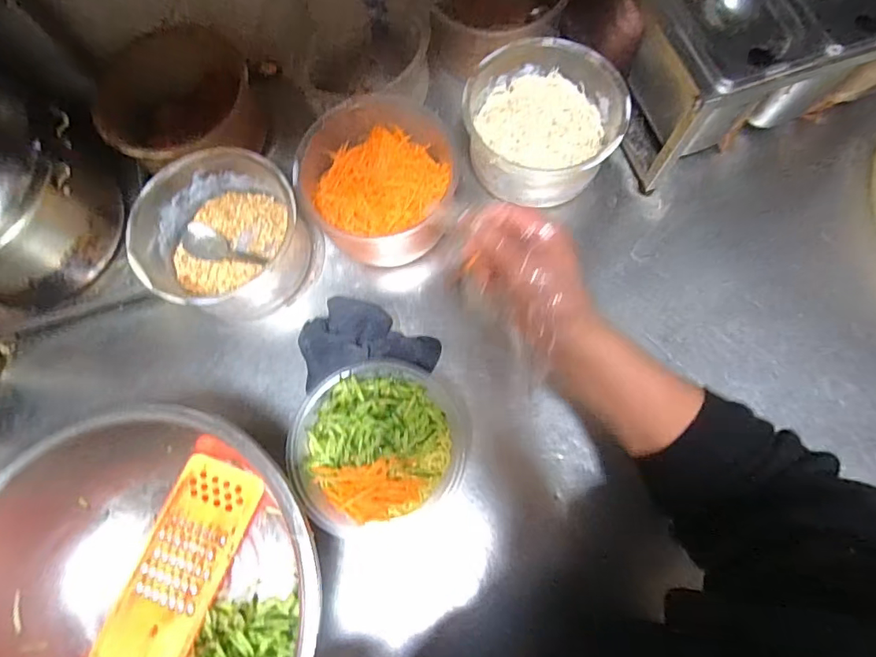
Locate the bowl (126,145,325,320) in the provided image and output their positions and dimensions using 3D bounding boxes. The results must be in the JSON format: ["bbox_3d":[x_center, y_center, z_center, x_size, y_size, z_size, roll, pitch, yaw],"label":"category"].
[{"bbox_3d":[-0.236,-0.097,0.550,0.172,0.103,0.166,-1,75,3],"label":"bowl"}]

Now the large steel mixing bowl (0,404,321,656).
[{"bbox_3d":[-0.266,0.239,0.454,0.315,0.128,0.292,-1,75,3],"label":"large steel mixing bowl"}]

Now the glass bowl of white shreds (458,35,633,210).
[{"bbox_3d":[0.118,-0.235,0.572,0.168,0.089,0.177,-1,75,3],"label":"glass bowl of white shreds"}]

